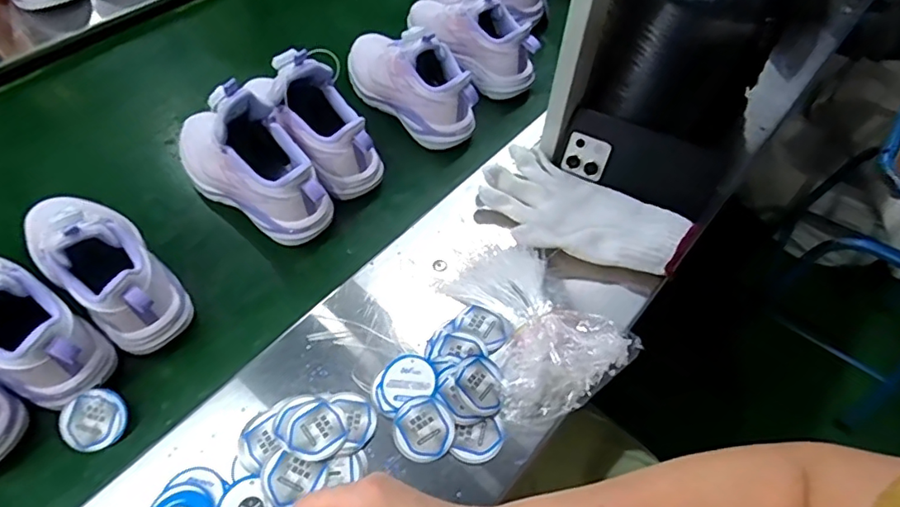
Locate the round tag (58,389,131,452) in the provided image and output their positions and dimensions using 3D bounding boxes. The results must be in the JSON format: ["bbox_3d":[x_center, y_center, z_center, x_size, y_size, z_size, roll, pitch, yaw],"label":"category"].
[{"bbox_3d":[-0.302,0.142,0.461,0.052,0.008,0.048,0,87,-4],"label":"round tag"}]

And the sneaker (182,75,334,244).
[{"bbox_3d":[-0.213,-0.104,0.561,0.213,0.120,0.081,29,62,17],"label":"sneaker"}]

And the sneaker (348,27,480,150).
[{"bbox_3d":[-0.054,-0.228,0.684,0.080,0.108,0.219,-38,62,-24],"label":"sneaker"}]

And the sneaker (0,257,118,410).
[{"bbox_3d":[-0.390,0.044,0.463,0.210,0.099,0.080,27,59,18],"label":"sneaker"}]

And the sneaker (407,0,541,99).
[{"bbox_3d":[0.029,-0.305,0.735,0.074,0.105,0.214,-32,63,-19],"label":"sneaker"}]

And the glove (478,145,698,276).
[{"bbox_3d":[0.133,-0.040,0.566,0.210,0.035,0.117,35,64,20],"label":"glove"}]

